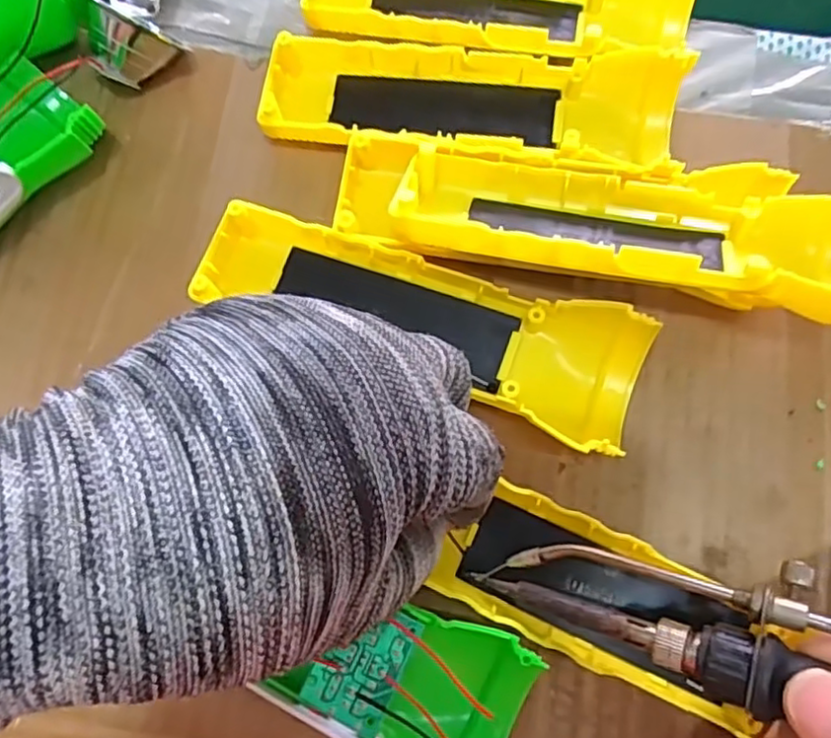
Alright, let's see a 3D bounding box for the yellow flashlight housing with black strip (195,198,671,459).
[{"bbox_3d":[0.001,-0.018,0.239,0.162,0.026,0.048,21,78,5],"label":"yellow flashlight housing with black strip"}]

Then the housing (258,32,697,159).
[{"bbox_3d":[0.024,-0.106,0.263,0.163,0.023,0.052,5,77,1],"label":"housing"}]

